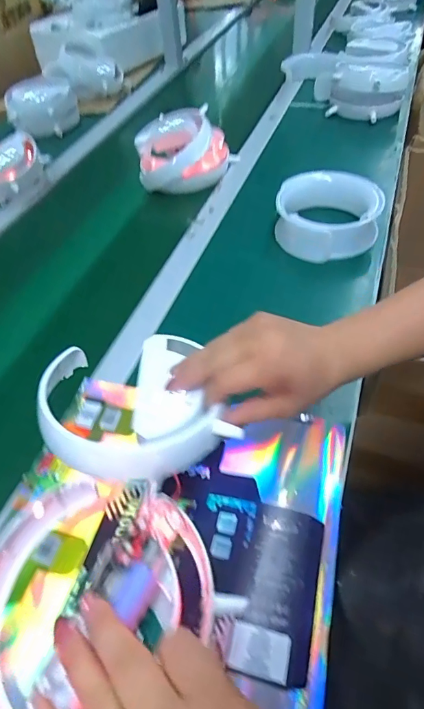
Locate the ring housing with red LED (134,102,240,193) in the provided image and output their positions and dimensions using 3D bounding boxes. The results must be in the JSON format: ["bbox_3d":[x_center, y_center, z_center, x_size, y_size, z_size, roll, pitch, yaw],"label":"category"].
[{"bbox_3d":[-0.050,-0.377,0.792,0.171,0.085,0.173,-8,49,0],"label":"ring housing with red LED"}]

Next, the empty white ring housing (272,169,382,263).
[{"bbox_3d":[0.166,-0.201,0.629,0.139,0.064,0.135,-2,50,2],"label":"empty white ring housing"}]

